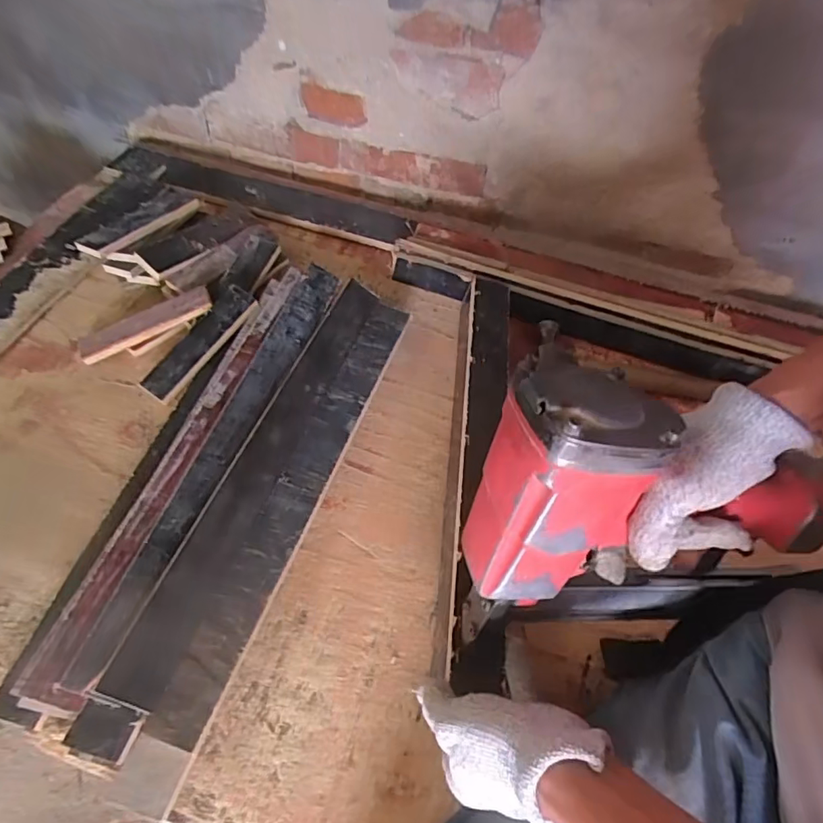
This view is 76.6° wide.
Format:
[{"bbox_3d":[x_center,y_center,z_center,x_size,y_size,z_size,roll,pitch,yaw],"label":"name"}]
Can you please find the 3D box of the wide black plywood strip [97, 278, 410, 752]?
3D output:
[{"bbox_3d":[-0.123,0.046,0.530,0.087,0.014,0.492,27,56,-6],"label":"wide black plywood strip"}]

